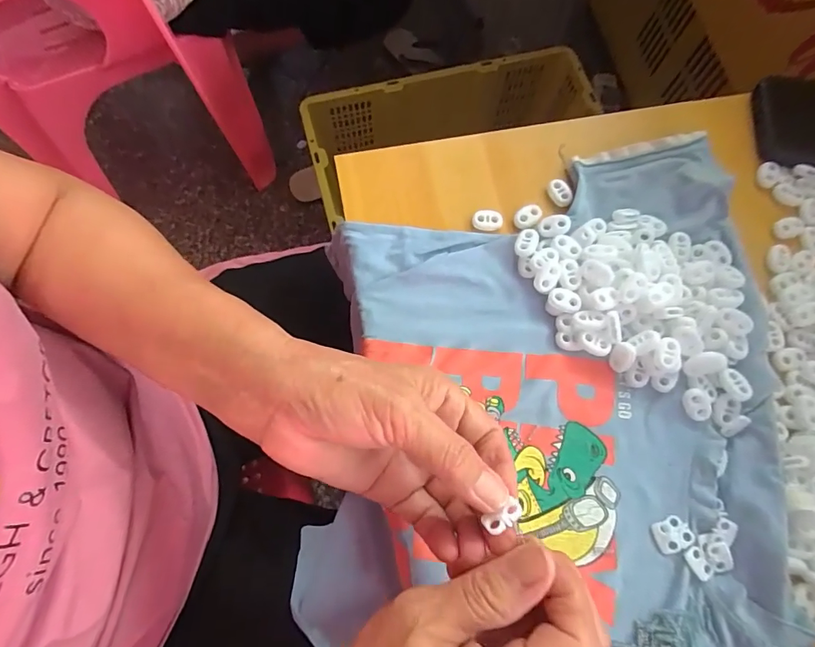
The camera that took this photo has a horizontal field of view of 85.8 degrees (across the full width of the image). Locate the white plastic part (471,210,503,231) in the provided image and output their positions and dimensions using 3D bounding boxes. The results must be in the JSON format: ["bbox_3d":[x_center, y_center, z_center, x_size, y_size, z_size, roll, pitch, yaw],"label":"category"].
[{"bbox_3d":[0.060,-0.077,0.327,0.022,0.004,0.015,3,75,-1],"label":"white plastic part"}]

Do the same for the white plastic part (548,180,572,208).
[{"bbox_3d":[0.117,-0.100,0.336,0.014,0.006,0.023,-27,77,-8],"label":"white plastic part"}]

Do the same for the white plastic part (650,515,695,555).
[{"bbox_3d":[0.166,0.131,0.273,0.023,0.004,0.019,-20,76,-7],"label":"white plastic part"}]

